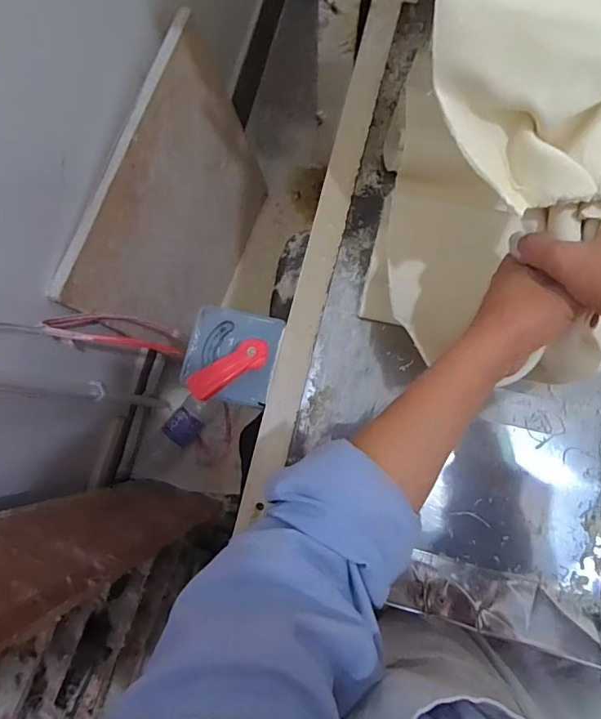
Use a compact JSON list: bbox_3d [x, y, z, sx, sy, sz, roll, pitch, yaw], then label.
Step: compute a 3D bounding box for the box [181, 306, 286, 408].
[{"bbox_3d":[-0.072,-0.007,0.458,0.095,0.052,0.095,8,82,4],"label":"box"}]

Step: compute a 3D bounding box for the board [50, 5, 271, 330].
[{"bbox_3d":[-0.201,-0.257,0.859,0.021,0.441,0.445,17,84,15],"label":"board"}]

